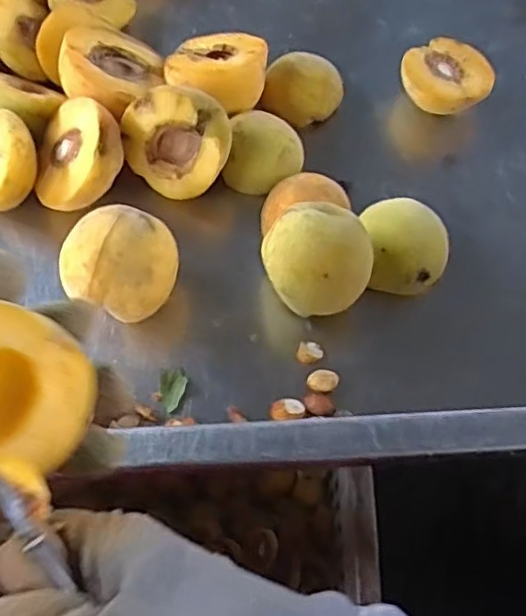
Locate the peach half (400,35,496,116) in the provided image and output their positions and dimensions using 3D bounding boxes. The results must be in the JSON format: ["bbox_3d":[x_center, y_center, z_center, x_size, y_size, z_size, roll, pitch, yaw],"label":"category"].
[{"bbox_3d":[0.139,-0.169,0.492,0.064,0.035,0.061,0,62,-1],"label":"peach half"}]

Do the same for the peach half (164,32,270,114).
[{"bbox_3d":[-0.031,-0.173,0.461,0.066,0.028,0.064,13,63,6],"label":"peach half"}]

